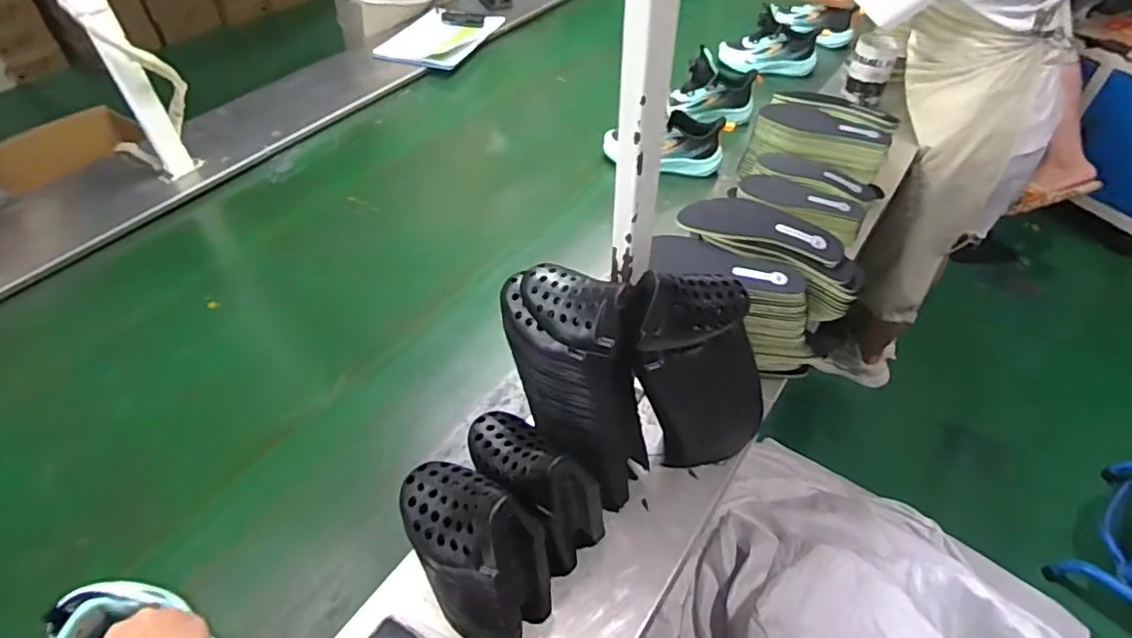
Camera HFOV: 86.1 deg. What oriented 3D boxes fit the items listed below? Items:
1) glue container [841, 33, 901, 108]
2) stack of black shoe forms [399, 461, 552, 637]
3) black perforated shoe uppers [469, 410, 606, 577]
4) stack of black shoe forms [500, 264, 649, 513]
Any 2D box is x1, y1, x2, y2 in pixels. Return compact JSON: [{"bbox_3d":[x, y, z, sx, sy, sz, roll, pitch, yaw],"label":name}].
[{"bbox_3d":[0.631,-0.517,1.258,0.081,0.120,0.079,18,49,16],"label":"glue container"},{"bbox_3d":[-0.078,0.199,0.532,0.082,0.180,0.132,-30,54,-26],"label":"stack of black shoe forms"},{"bbox_3d":[-0.032,0.155,0.578,0.126,0.153,0.073,33,55,27],"label":"black perforated shoe uppers"},{"bbox_3d":[0.013,0.075,0.630,0.134,0.277,0.090,10,31,25],"label":"stack of black shoe forms"}]

